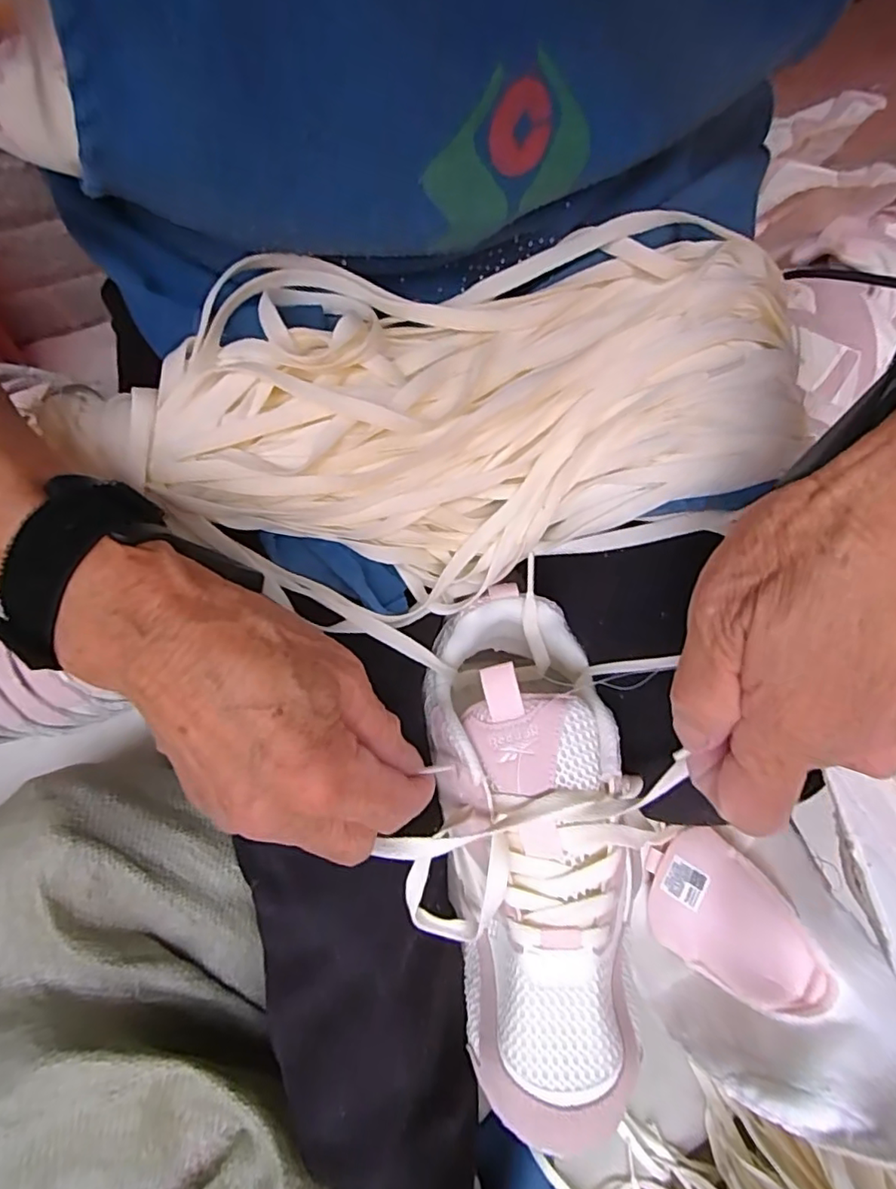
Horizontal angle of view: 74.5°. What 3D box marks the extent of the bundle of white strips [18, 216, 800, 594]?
[{"bbox_3d":[0.013,-0.077,0.268,0.315,0.082,0.131,-14,71,-3],"label":"bundle of white strips"}]

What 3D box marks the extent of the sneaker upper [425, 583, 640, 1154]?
[{"bbox_3d":[0.037,0.105,0.263,0.077,0.058,0.219,-4,74,0],"label":"sneaker upper"}]

